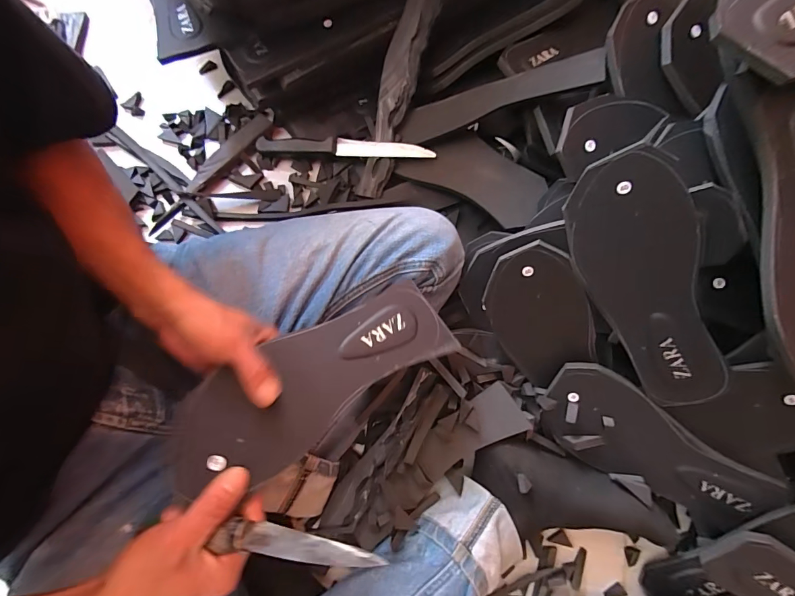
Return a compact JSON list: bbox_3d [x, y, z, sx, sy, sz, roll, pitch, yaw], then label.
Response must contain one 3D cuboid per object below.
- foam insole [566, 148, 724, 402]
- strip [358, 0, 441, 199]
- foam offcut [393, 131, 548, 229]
[{"bbox_3d":[0.237,-0.008,0.364,0.102,0.011,0.253,-12,107,33],"label":"foam insole"},{"bbox_3d":[-0.005,-0.265,0.513,0.048,0.028,0.258,17,101,3],"label":"strip"},{"bbox_3d":[0.100,-0.167,0.493,0.190,0.024,0.095,32,79,19],"label":"foam offcut"}]

